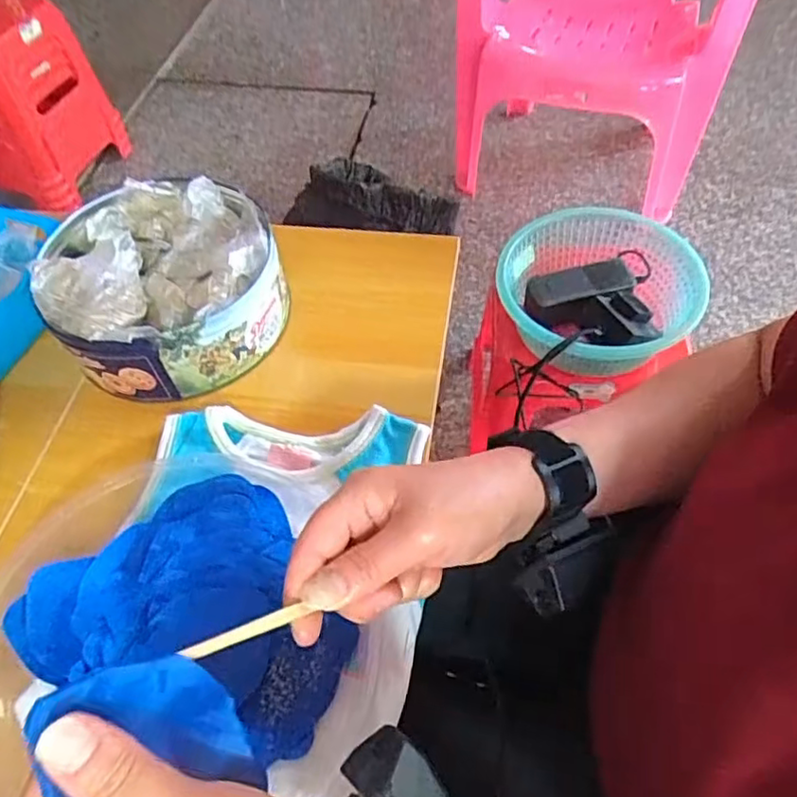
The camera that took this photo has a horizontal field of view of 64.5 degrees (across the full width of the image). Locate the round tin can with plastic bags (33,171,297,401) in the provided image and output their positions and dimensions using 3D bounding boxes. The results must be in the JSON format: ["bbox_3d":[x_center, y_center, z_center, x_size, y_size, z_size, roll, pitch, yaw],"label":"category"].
[{"bbox_3d":[-0.193,-0.096,0.534,0.177,0.083,0.186,-2,55,3],"label":"round tin can with plastic bags"}]

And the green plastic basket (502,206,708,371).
[{"bbox_3d":[0.247,-0.130,0.793,0.235,0.082,0.219,-7,55,-1],"label":"green plastic basket"}]

